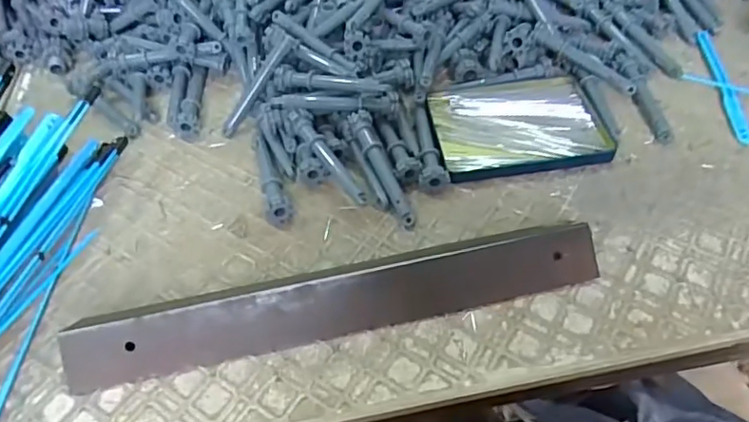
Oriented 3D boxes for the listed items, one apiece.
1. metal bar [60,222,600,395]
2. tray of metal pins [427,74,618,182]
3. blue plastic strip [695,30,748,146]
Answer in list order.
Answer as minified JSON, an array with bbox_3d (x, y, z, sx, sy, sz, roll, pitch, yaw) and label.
[{"bbox_3d":[-0.021,0.048,0.320,0.308,0.029,0.048,-11,51,-6],"label":"metal bar"},{"bbox_3d":[0.111,-0.070,0.424,0.124,0.013,0.104,-8,51,-4],"label":"tray of metal pins"},{"bbox_3d":[0.289,-0.108,0.439,0.013,0.004,0.143,4,51,7],"label":"blue plastic strip"}]

